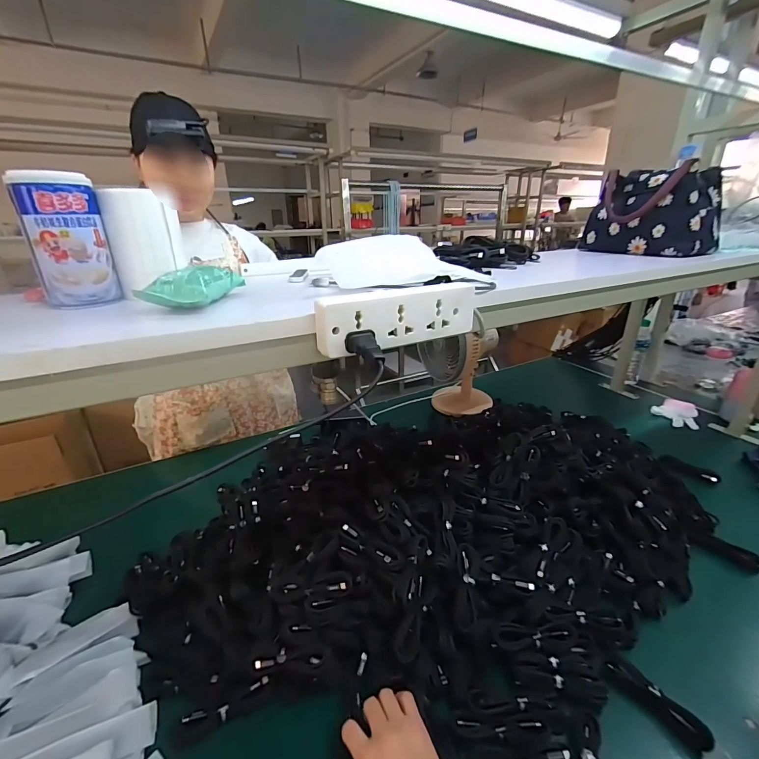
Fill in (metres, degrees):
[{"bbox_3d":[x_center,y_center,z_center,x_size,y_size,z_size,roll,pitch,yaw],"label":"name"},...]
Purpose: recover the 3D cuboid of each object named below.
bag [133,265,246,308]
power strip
[{"bbox_3d":[-0.193,-0.101,0.391,0.065,0.033,0.094,1,23,3],"label":"bag"},{"bbox_3d":[0.021,-0.062,0.370,0.168,0.051,0.024,-12,26,-24],"label":"power strip"}]

